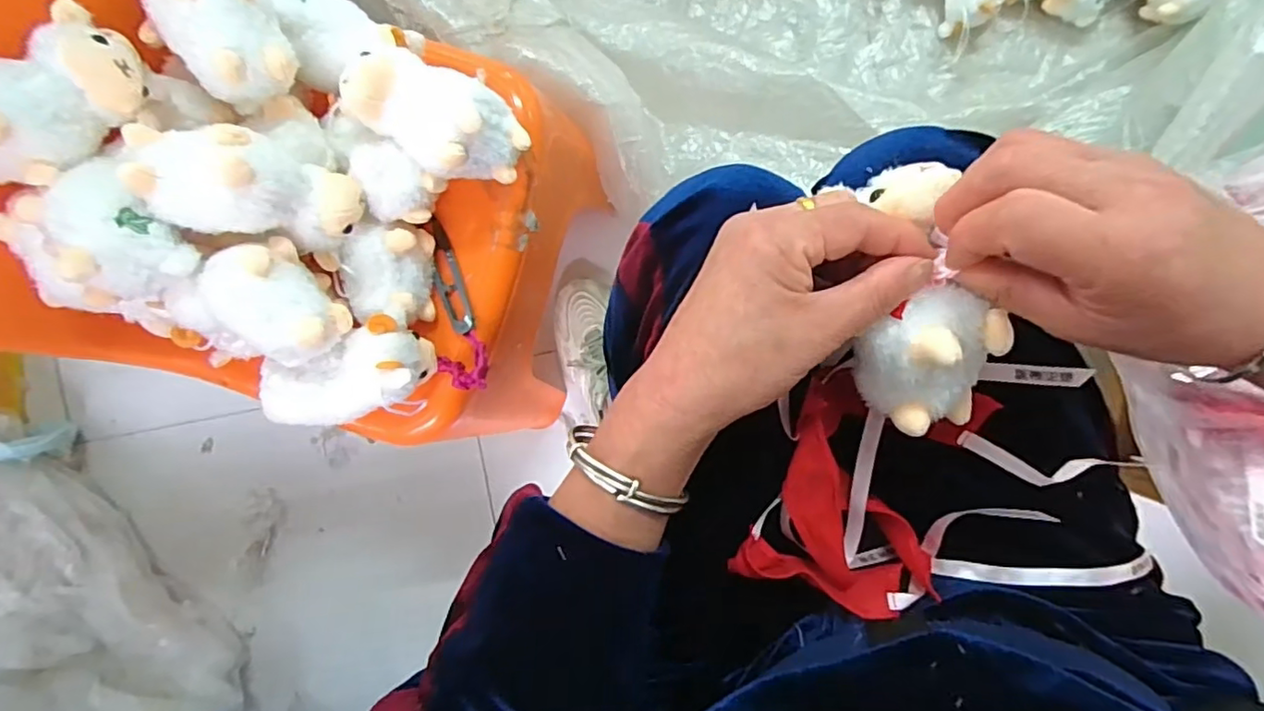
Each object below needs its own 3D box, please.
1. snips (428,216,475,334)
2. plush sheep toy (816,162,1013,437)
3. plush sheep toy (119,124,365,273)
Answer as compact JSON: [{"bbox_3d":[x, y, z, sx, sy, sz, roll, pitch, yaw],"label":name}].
[{"bbox_3d":[-0.149,-0.064,0.479,0.023,0.010,0.102,-21,80,5],"label":"snips"},{"bbox_3d":[0.135,-0.023,0.276,0.059,0.043,0.125,-8,98,5],"label":"plush sheep toy"},{"bbox_3d":[-0.254,-0.112,0.397,0.087,0.120,0.075,37,100,24],"label":"plush sheep toy"}]

